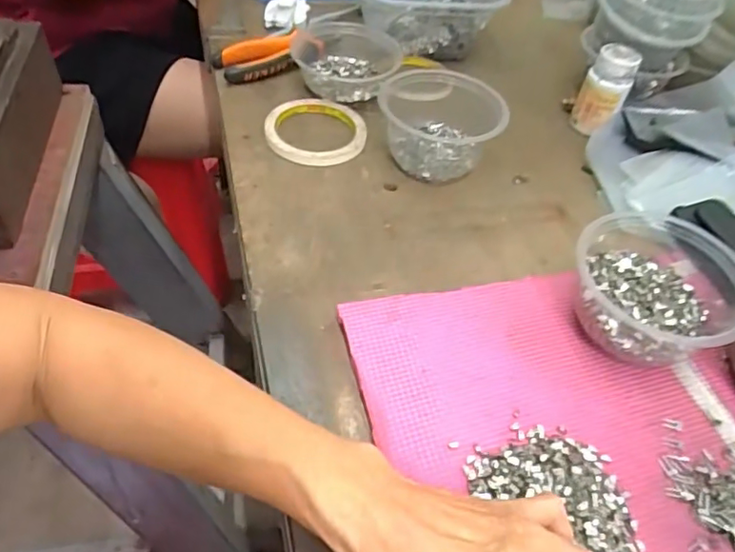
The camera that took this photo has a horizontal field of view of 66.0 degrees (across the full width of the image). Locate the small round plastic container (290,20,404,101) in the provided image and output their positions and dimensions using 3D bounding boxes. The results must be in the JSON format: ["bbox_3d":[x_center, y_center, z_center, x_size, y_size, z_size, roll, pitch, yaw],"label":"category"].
[{"bbox_3d":[-0.023,-0.232,0.612,0.120,0.036,0.109,4,49,-4],"label":"small round plastic container"}]

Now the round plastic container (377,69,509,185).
[{"bbox_3d":[0.063,-0.154,0.553,0.115,0.059,0.115,4,49,-5],"label":"round plastic container"}]

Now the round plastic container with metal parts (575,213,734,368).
[{"bbox_3d":[0.201,0.010,0.401,0.109,0.071,0.102,4,49,-5],"label":"round plastic container with metal parts"}]

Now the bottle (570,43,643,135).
[{"bbox_3d":[0.244,-0.192,0.583,0.045,0.076,0.048,24,50,12],"label":"bottle"}]

